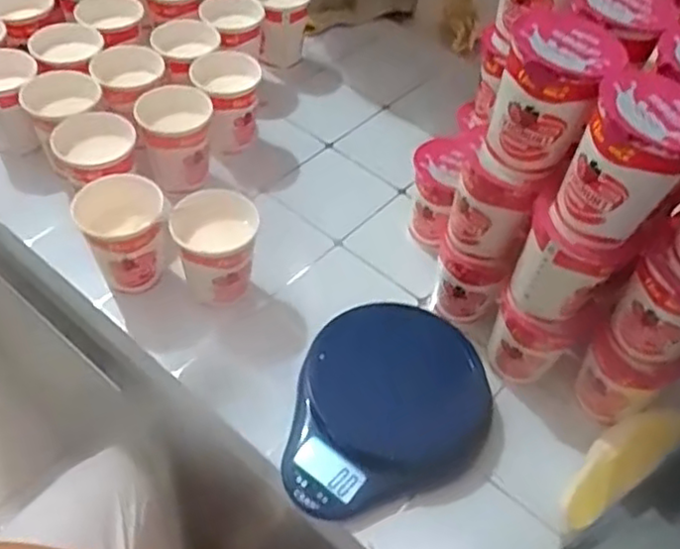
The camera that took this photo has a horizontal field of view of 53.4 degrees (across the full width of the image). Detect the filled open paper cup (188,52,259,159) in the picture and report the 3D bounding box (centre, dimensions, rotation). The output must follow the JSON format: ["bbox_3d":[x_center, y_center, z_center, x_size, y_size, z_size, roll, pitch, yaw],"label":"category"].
[{"bbox_3d":[-0.113,-0.172,0.680,0.060,0.080,0.066,3,51,-4],"label":"filled open paper cup"}]

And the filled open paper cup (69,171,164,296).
[{"bbox_3d":[-0.177,-0.033,0.558,0.064,0.076,0.069,3,51,-4],"label":"filled open paper cup"}]

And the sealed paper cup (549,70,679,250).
[{"bbox_3d":[0.172,-0.064,0.399,0.062,0.085,0.066,31,54,18],"label":"sealed paper cup"}]

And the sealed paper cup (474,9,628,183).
[{"bbox_3d":[0.132,-0.114,0.436,0.063,0.102,0.068,3,51,-4],"label":"sealed paper cup"}]

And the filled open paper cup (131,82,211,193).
[{"bbox_3d":[-0.151,-0.122,0.636,0.065,0.087,0.067,-16,54,-18],"label":"filled open paper cup"}]

